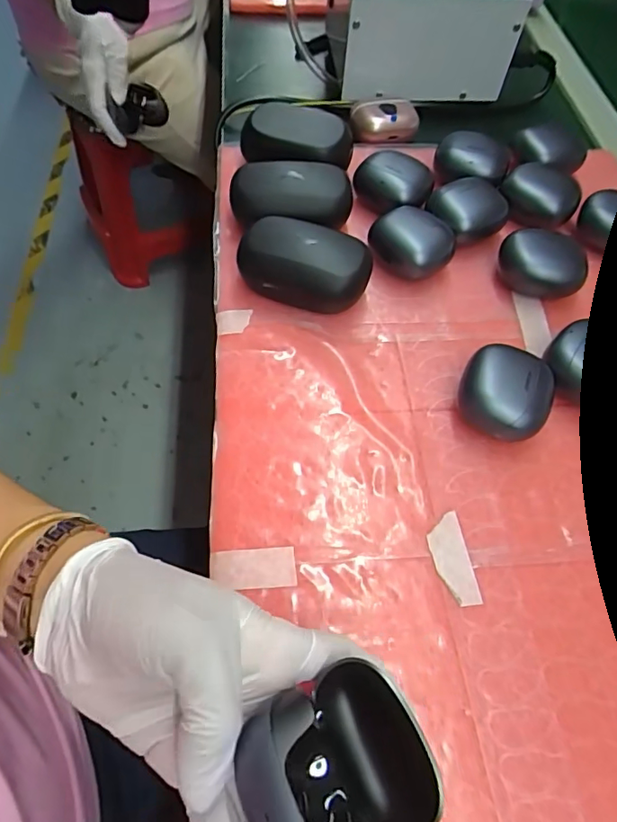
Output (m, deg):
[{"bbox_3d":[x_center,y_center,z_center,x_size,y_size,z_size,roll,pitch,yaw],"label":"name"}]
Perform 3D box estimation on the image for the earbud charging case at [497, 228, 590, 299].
[{"bbox_3d":[0.165,-0.103,0.360,0.059,0.029,0.039,24,62,13],"label":"earbud charging case"}]

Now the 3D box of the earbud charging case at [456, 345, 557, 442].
[{"bbox_3d":[0.116,-0.011,0.297,0.050,0.030,0.052,25,61,10],"label":"earbud charging case"}]

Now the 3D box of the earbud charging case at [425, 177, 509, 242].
[{"bbox_3d":[0.120,-0.149,0.382,0.055,0.028,0.042,-18,63,-14],"label":"earbud charging case"}]

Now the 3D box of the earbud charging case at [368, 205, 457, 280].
[{"bbox_3d":[0.072,-0.116,0.356,0.055,0.031,0.040,25,61,10],"label":"earbud charging case"}]

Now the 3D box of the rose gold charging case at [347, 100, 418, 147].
[{"bbox_3d":[0.066,-0.254,0.445,0.059,0.020,0.035,-5,60,-7],"label":"rose gold charging case"}]

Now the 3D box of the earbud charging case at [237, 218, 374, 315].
[{"bbox_3d":[-0.002,-0.096,0.338,0.084,0.038,0.052,15,60,6],"label":"earbud charging case"}]

